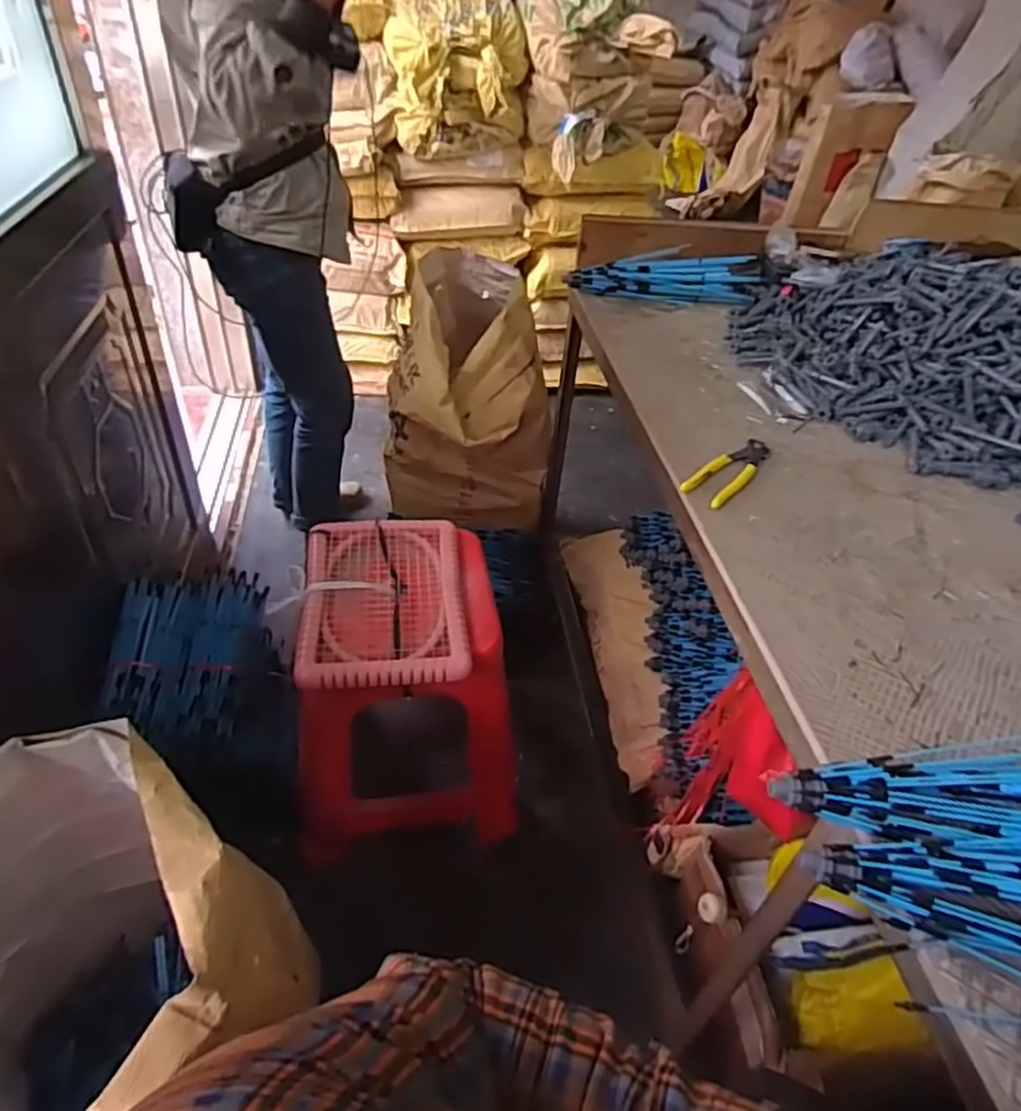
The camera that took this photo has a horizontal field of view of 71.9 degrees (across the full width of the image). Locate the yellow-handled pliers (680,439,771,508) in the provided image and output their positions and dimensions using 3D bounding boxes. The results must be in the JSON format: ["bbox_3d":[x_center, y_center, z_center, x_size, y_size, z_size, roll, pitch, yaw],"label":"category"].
[{"bbox_3d":[0.271,-0.103,0.863,0.054,0.014,0.158,34,49,28],"label":"yellow-handled pliers"}]

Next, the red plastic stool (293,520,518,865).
[{"bbox_3d":[-0.181,0.202,1.181,0.329,0.365,0.385,-5,43,-12],"label":"red plastic stool"}]

